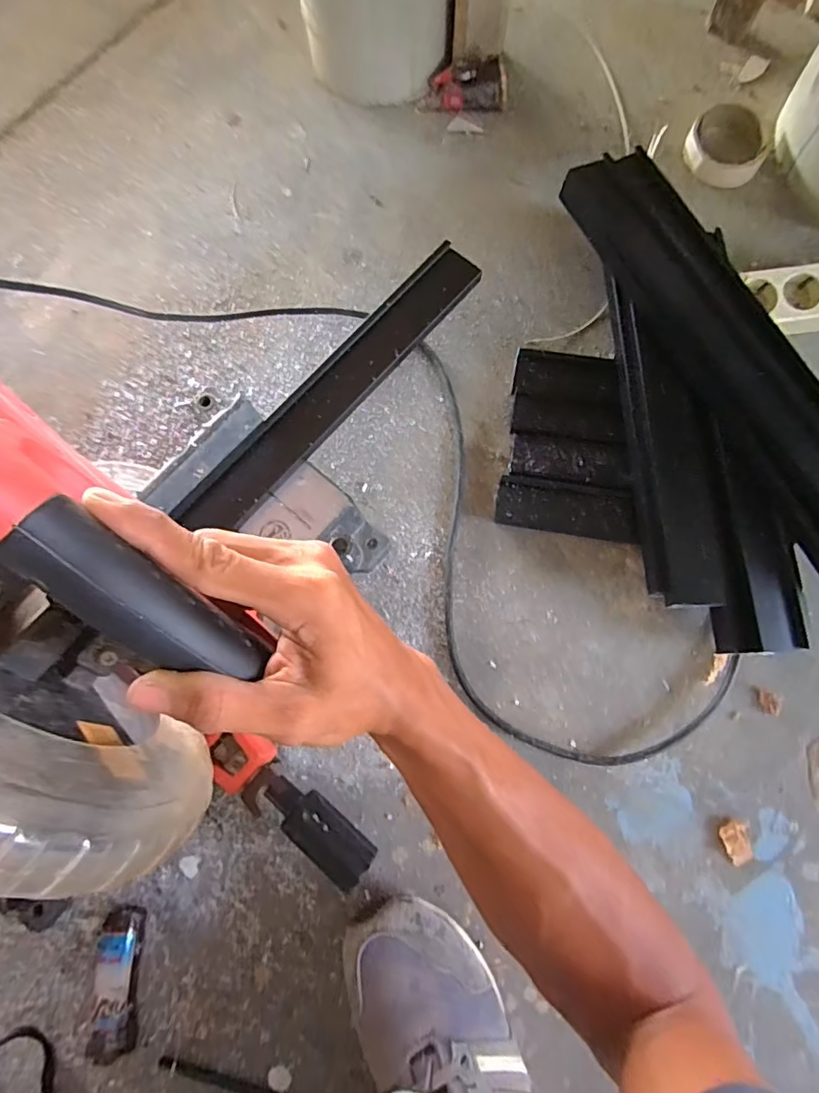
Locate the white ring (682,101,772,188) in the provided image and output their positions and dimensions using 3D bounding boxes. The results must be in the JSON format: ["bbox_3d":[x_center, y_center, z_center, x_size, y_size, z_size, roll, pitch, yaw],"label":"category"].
[{"bbox_3d":[0.360,-0.453,0.621,0.088,0.032,0.085,0,78,1],"label":"white ring"}]

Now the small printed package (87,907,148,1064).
[{"bbox_3d":[-0.242,0.360,0.451,0.033,0.018,0.104,0,78,1],"label":"small printed package"}]

